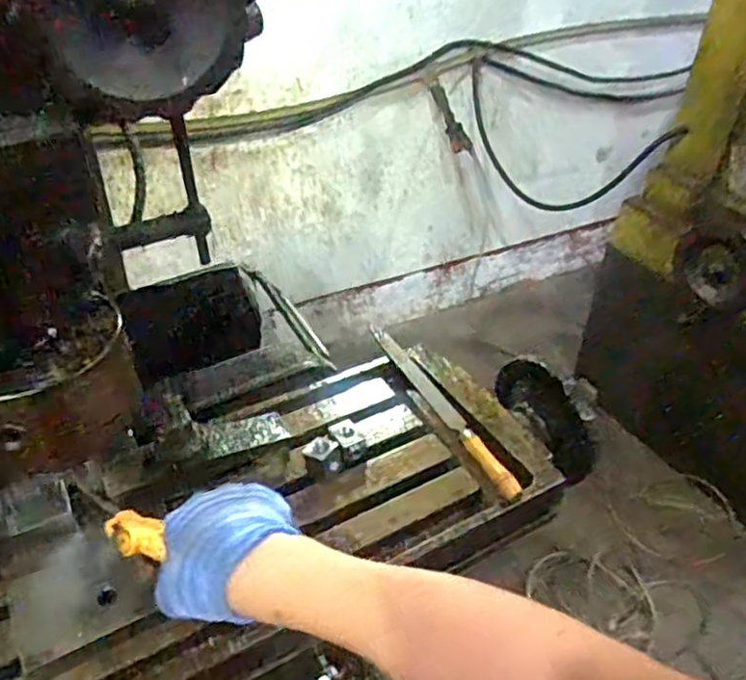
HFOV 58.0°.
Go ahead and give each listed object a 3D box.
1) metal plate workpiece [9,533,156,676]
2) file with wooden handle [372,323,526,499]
[{"bbox_3d":[-0.220,0.189,0.509,0.098,0.010,0.086,-20,42,-26],"label":"metal plate workpiece"},{"bbox_3d":[0.072,0.065,0.694,0.025,0.024,0.270,-16,41,-22],"label":"file with wooden handle"}]

